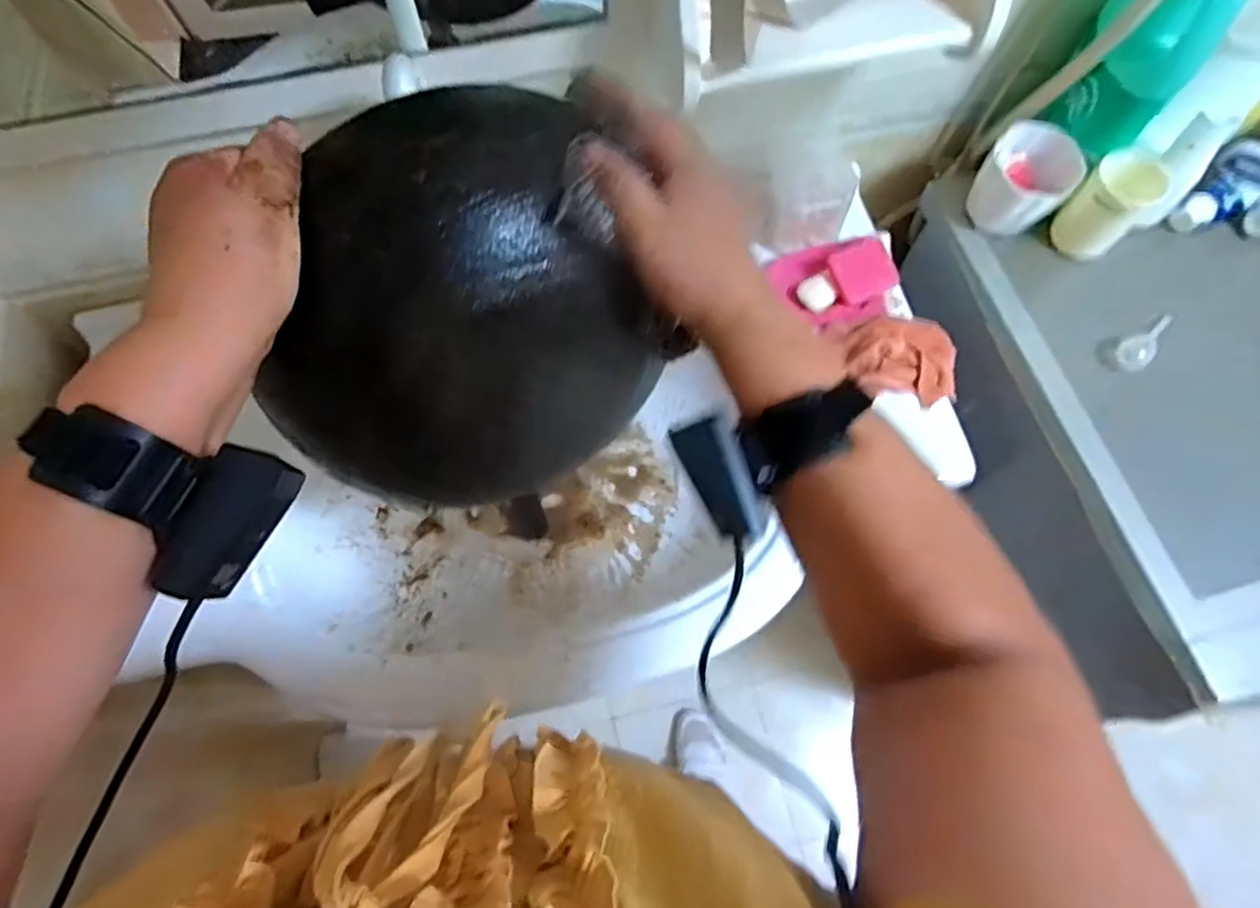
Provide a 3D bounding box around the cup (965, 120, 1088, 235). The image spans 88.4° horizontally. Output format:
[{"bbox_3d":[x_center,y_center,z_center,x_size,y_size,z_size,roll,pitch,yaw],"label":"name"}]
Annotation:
[{"bbox_3d":[0.418,-0.290,0.690,0.088,0.071,0.084,0,69,1],"label":"cup"}]

